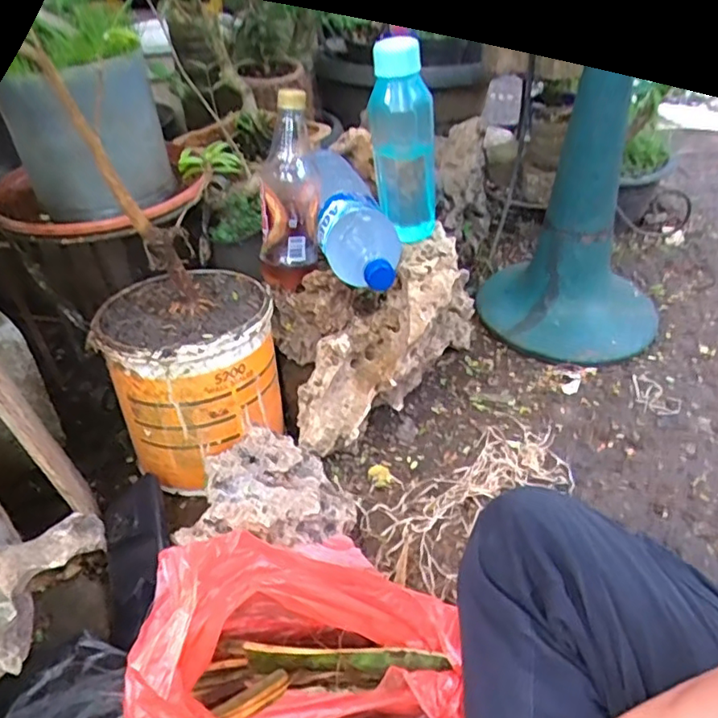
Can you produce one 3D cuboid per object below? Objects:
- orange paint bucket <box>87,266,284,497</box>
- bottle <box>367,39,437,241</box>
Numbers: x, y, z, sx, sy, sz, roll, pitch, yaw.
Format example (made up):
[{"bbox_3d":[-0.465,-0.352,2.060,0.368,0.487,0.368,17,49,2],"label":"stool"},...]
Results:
[{"bbox_3d":[-0.185,0.010,0.668,0.175,0.168,0.186,-2,39,2],"label":"orange paint bucket"},{"bbox_3d":[0.052,-0.255,0.711,0.080,0.240,0.085,1,39,5],"label":"bottle"}]

